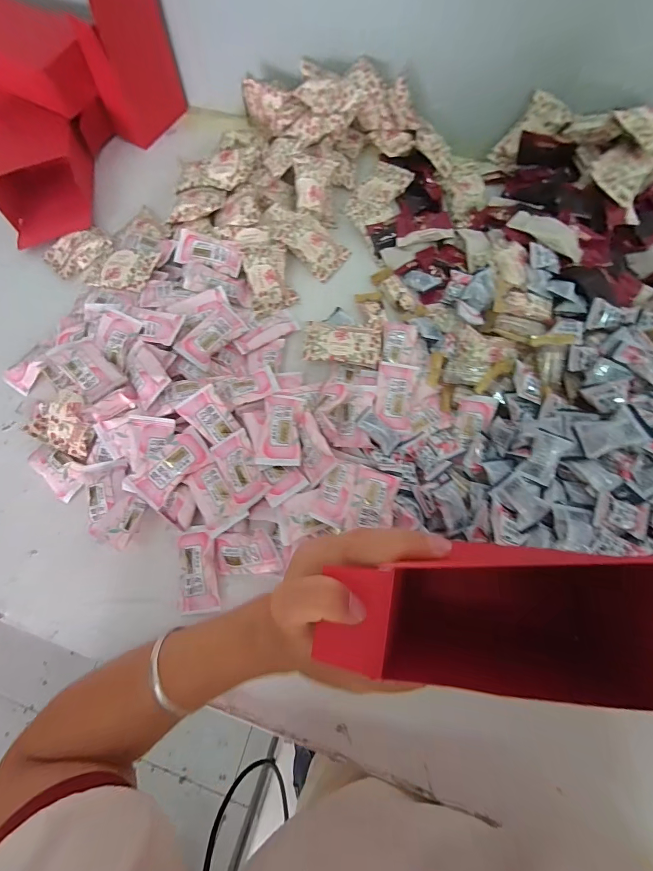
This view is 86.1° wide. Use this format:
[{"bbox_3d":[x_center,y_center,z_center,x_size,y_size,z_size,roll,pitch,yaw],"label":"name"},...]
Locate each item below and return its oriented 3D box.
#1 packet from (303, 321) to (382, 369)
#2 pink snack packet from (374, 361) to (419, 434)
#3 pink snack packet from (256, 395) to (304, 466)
[{"bbox_3d":[0.017,-0.098,0.374,0.081,0.017,0.052,8,72,4],"label":"packet"},{"bbox_3d":[0.069,-0.040,0.352,0.038,0.013,0.069,9,72,4],"label":"pink snack packet"},{"bbox_3d":[-0.043,-0.008,0.329,0.038,0.007,0.071,1,72,1],"label":"pink snack packet"}]

